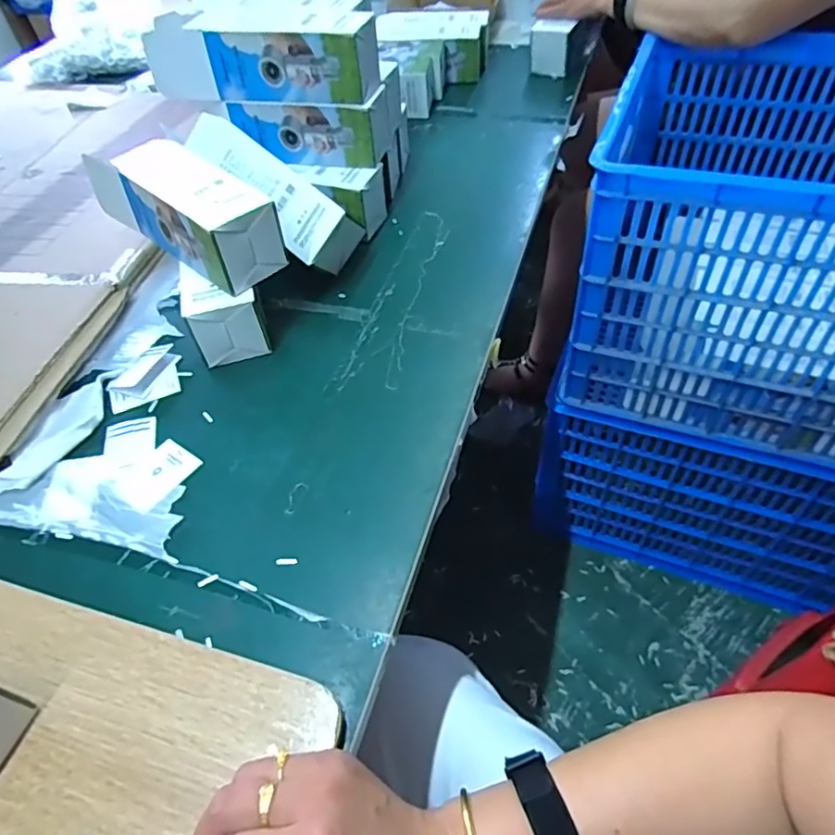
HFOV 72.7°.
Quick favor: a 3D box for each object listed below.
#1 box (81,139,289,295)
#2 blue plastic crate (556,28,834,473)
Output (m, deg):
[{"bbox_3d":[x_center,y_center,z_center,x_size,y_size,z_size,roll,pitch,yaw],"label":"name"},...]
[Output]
[{"bbox_3d":[-0.241,-0.217,0.581,0.244,0.069,0.071,33,60,29],"label":"box"},{"bbox_3d":[0.595,-0.242,0.803,0.634,0.389,0.451,15,53,18],"label":"blue plastic crate"}]

